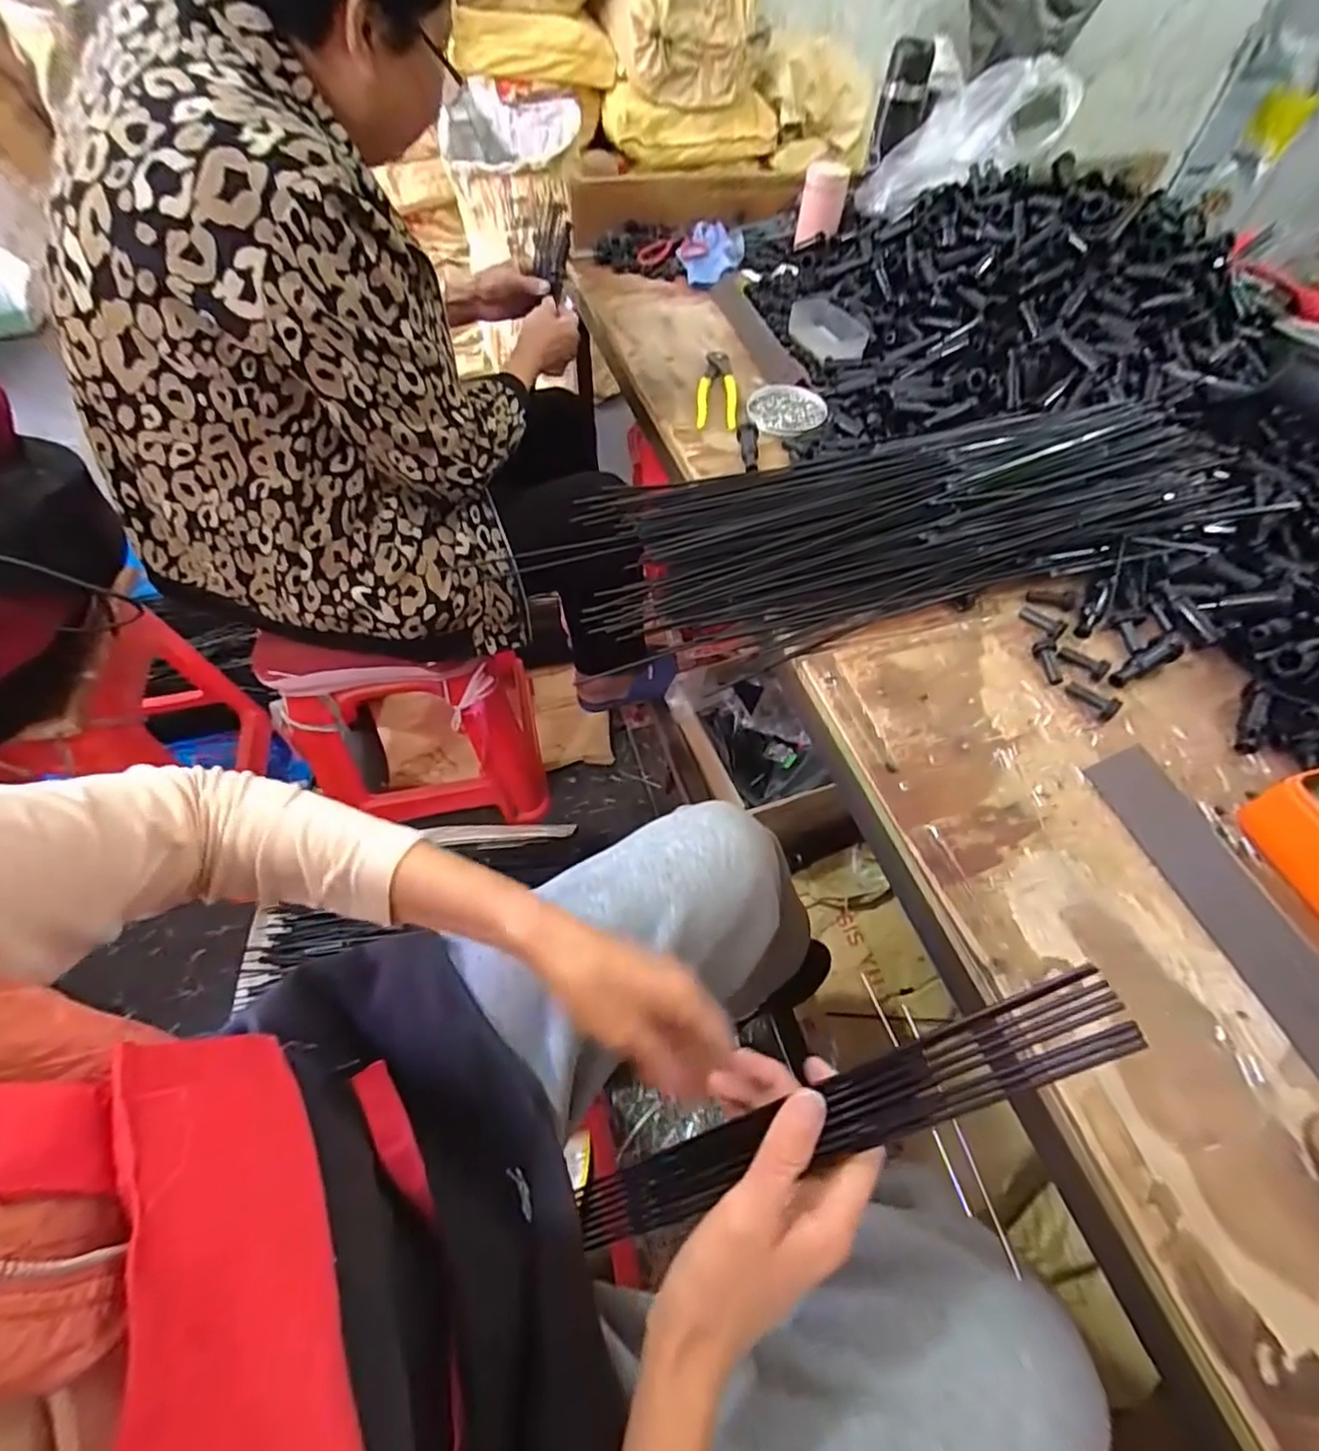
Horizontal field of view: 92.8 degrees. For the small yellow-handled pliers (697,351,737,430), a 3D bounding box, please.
[{"bbox_3d":[0.071,-0.409,0.755,0.046,0.019,0.173,6,55,1],"label":"small yellow-handled pliers"}]

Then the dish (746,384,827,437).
[{"bbox_3d":[0.148,-0.367,0.731,0.088,0.014,0.093,0,55,0],"label":"dish"}]

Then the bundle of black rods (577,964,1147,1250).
[{"bbox_3d":[0.063,0.214,0.323,0.025,0.355,0.032,12,44,-42],"label":"bundle of black rods"}]

